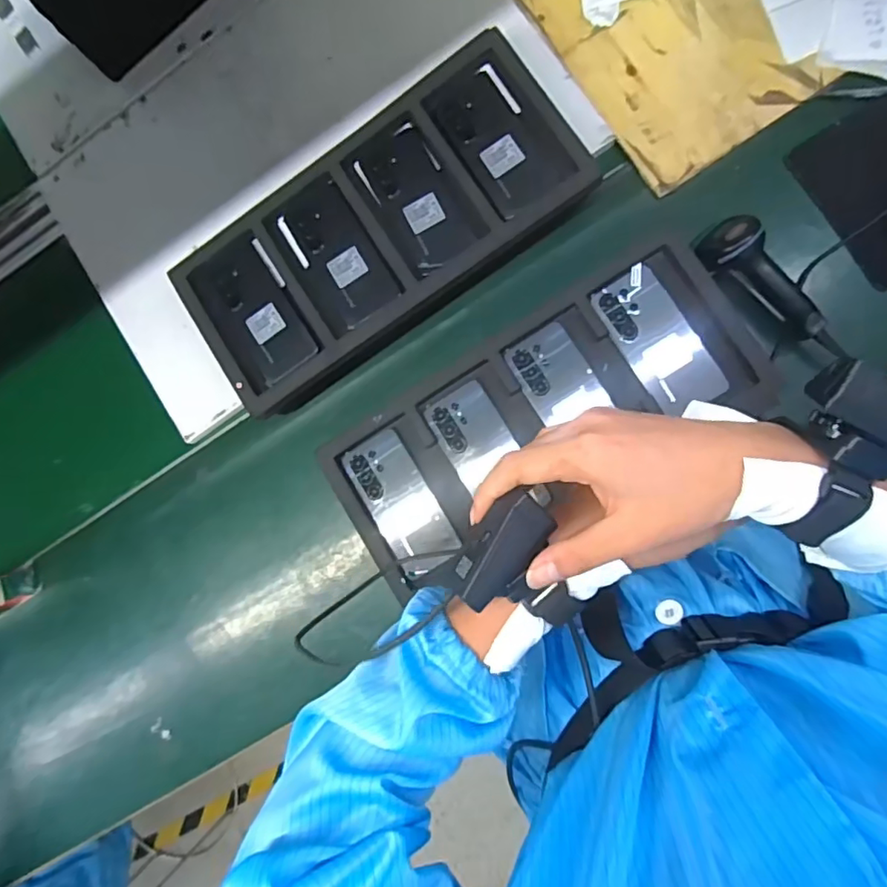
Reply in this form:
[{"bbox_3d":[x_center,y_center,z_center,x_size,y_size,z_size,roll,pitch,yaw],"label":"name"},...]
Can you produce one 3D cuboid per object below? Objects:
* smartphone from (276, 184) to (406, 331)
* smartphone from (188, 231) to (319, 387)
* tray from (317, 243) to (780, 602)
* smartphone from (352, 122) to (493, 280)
[{"bbox_3d":[-0.125,-0.224,0.669,0.078,0.007,0.169,-33,83,6],"label":"smartphone"},{"bbox_3d":[-0.226,-0.161,0.679,0.089,0.011,0.173,-36,83,6],"label":"smartphone"},{"bbox_3d":[0.106,-0.026,0.630,0.478,0.045,0.196,-30,85,7],"label":"tray"},{"bbox_3d":[-0.033,-0.286,0.654,0.091,0.007,0.173,-33,83,6],"label":"smartphone"}]

